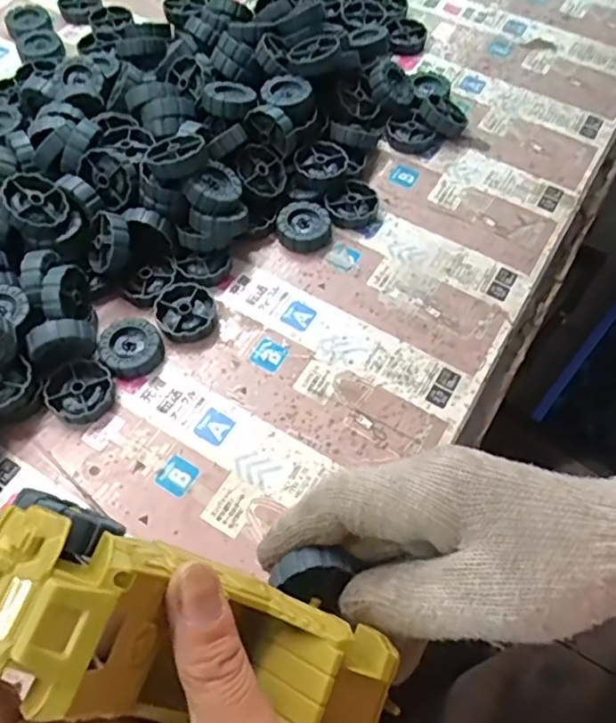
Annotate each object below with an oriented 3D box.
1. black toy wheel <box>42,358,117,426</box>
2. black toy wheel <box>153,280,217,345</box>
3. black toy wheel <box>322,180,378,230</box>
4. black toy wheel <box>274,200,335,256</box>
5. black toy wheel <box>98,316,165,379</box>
[{"bbox_3d":[-0.137,0.019,0.365,0.040,0.012,0.039,0,61,0],"label":"black toy wheel"},{"bbox_3d":[-0.080,-0.031,0.393,0.038,0.012,0.044,-18,63,-10],"label":"black toy wheel"},{"bbox_3d":[0.032,-0.115,0.440,0.038,0.012,0.039,0,61,0],"label":"black toy wheel"},{"bbox_3d":[-0.002,-0.096,0.429,0.037,0.013,0.037,0,61,0],"label":"black toy wheel"},{"bbox_3d":[-0.112,-0.008,0.381,0.038,0.014,0.038,0,61,0],"label":"black toy wheel"}]

